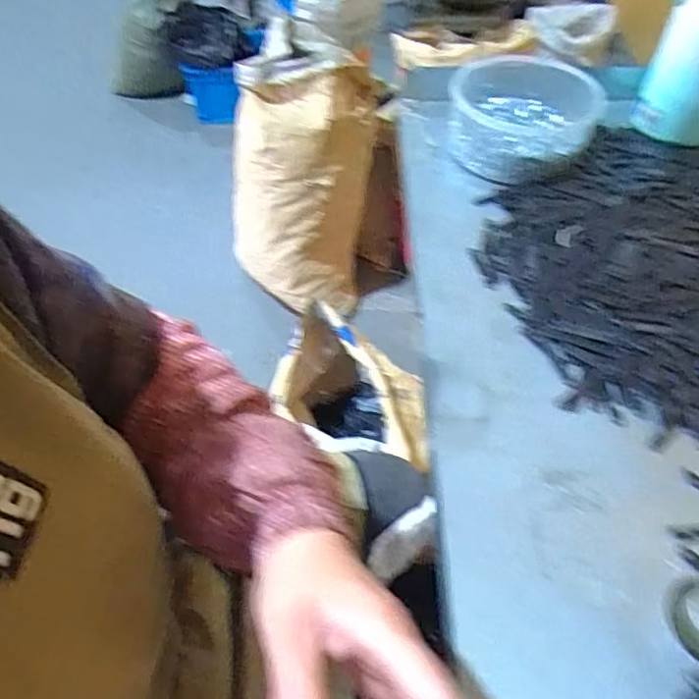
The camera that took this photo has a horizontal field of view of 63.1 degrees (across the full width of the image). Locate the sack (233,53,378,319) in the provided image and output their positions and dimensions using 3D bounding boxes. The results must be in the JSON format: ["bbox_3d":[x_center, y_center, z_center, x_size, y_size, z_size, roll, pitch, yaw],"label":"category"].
[{"bbox_3d":[-0.128,-0.402,1.426,0.321,0.550,0.299,20,55,15],"label":"sack"}]

